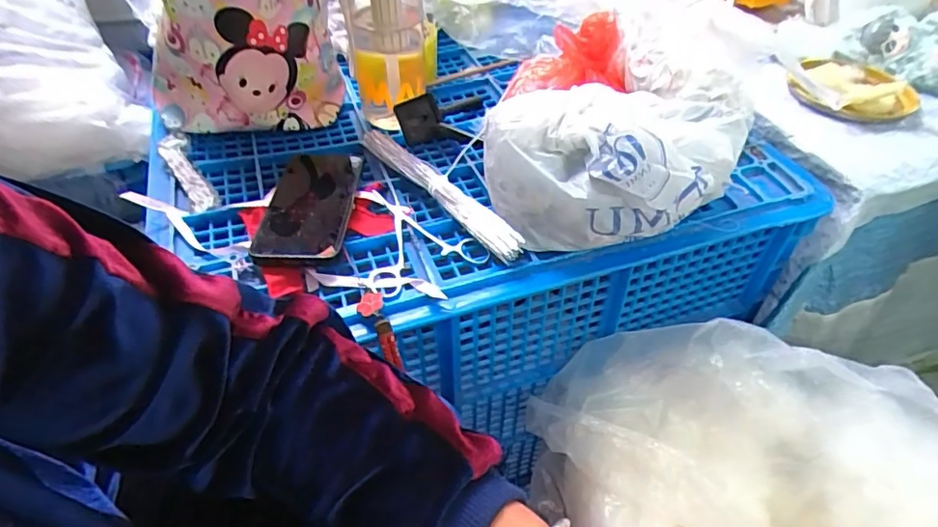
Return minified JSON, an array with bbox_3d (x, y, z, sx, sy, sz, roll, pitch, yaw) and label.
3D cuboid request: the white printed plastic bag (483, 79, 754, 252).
[{"bbox_3d":[0.138,-0.093,0.507,0.239,0.094,0.135,-5,46,-5],"label":"white printed plastic bag"}]

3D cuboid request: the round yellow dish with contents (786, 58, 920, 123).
[{"bbox_3d":[0.462,-0.229,0.695,0.120,0.032,0.139,-7,46,-7],"label":"round yellow dish with contents"}]

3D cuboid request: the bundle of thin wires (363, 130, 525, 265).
[{"bbox_3d":[-0.036,-0.082,0.564,0.025,0.018,0.256,-31,53,-26],"label":"bundle of thin wires"}]

